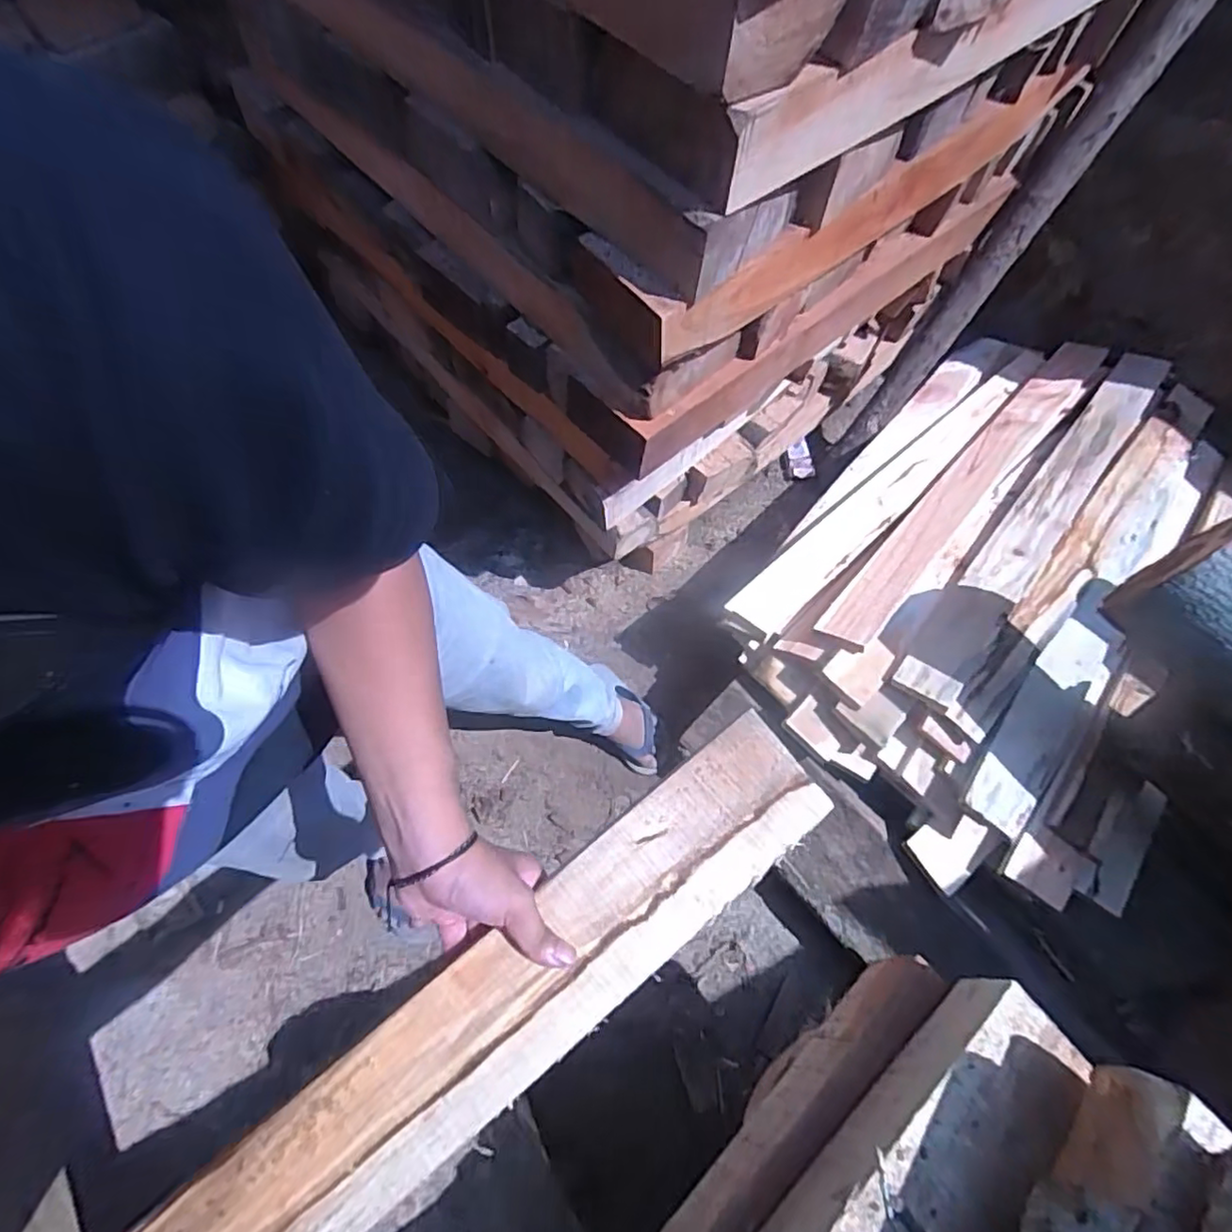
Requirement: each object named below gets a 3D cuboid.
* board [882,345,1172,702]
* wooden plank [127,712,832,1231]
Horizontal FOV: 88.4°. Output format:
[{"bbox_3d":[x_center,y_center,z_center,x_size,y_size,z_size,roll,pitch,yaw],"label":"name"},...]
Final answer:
[{"bbox_3d":[0.834,-0.232,1.213,0.109,0.027,1.106,32,61,29],"label":"board"},{"bbox_3d":[-0.276,0.423,0.387,1.029,0.021,0.096,-38,72,-7],"label":"wooden plank"}]

